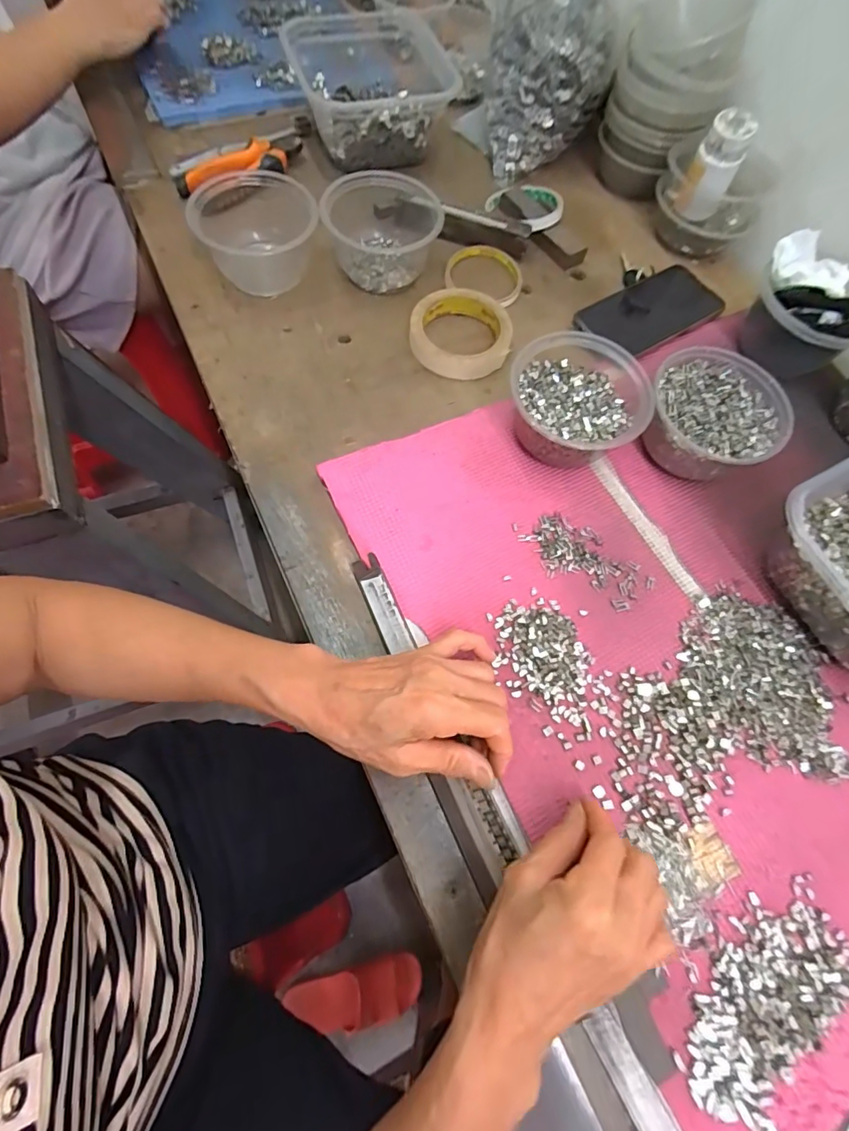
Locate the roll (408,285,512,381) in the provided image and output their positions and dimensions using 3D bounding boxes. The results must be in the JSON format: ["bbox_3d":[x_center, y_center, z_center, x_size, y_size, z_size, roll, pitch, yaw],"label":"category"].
[{"bbox_3d":[0.035,-0.232,0.492,0.095,0.019,0.095,1,68,-3],"label":"roll"}]

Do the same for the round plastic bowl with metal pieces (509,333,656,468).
[{"bbox_3d":[0.130,-0.136,0.433,0.109,0.058,0.111,1,68,-3],"label":"round plastic bowl with metal pieces"}]

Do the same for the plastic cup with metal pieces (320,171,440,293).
[{"bbox_3d":[-0.041,-0.343,0.508,0.109,0.059,0.111,1,68,-3],"label":"plastic cup with metal pieces"}]

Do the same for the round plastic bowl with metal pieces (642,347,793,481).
[{"bbox_3d":[0.247,-0.127,0.440,0.108,0.055,0.111,1,68,-3],"label":"round plastic bowl with metal pieces"}]

